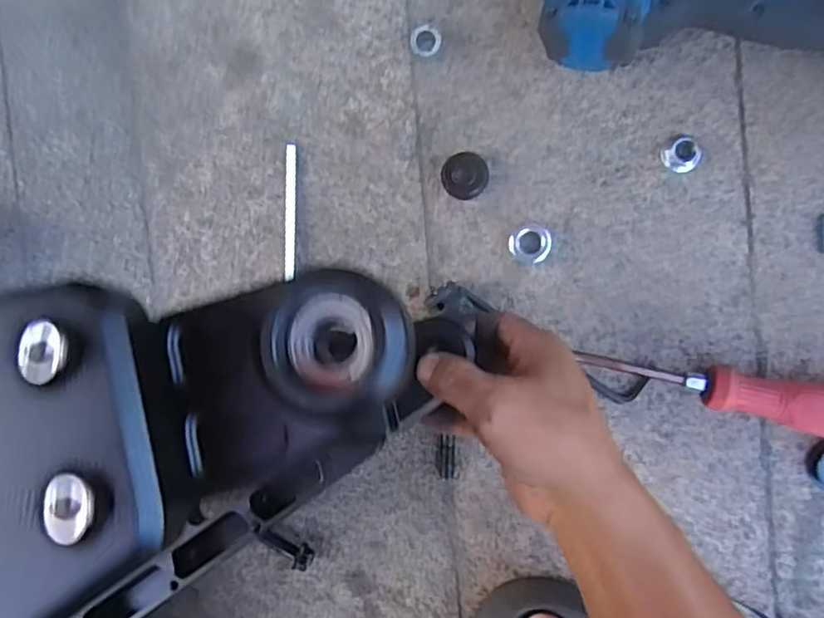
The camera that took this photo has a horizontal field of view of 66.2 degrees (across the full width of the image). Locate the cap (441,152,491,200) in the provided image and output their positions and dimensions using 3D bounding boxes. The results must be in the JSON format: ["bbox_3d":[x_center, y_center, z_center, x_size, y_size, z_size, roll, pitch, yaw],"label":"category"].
[{"bbox_3d":[0.035,-0.088,0.418,0.030,0.006,0.030,0,93,8],"label":"cap"}]

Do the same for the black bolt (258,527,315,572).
[{"bbox_3d":[-0.088,0.167,0.445,0.042,0.017,0.015,41,98,4],"label":"black bolt"}]

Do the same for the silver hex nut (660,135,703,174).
[{"bbox_3d":[0.170,-0.097,0.395,0.022,0.012,0.021,33,97,5],"label":"silver hex nut"}]

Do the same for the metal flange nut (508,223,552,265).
[{"bbox_3d":[0.078,-0.042,0.413,0.027,0.013,0.025,0,93,8],"label":"metal flange nut"}]

